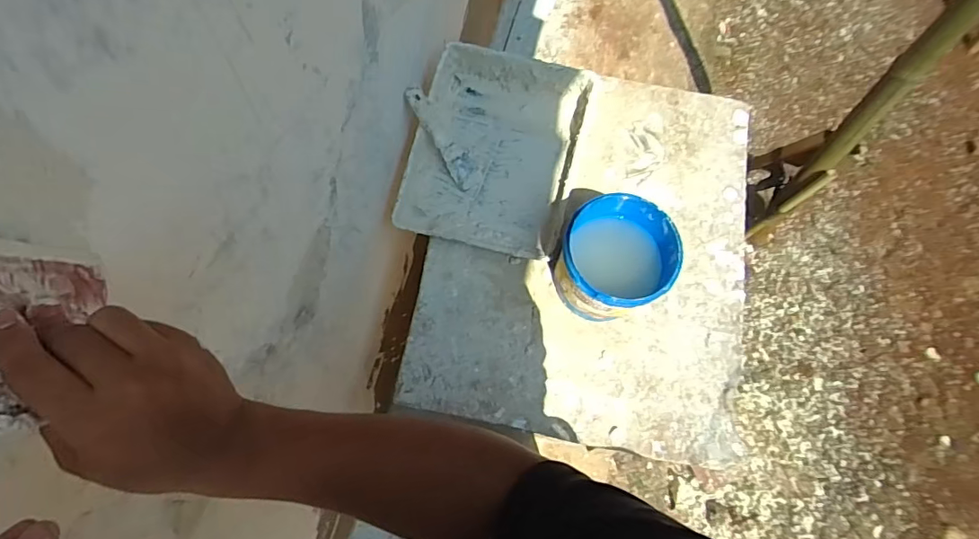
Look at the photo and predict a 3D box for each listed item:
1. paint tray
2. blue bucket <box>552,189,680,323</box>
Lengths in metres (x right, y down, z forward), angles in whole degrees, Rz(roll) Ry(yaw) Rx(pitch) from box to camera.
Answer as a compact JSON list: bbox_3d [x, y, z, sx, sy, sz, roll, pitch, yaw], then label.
[{"bbox_3d":[0.006,-0.207,0.896,0.280,0.081,0.356,15,72,5],"label":"paint tray"},{"bbox_3d":[0.189,-0.008,0.786,0.159,0.177,0.159,0,72,0],"label":"blue bucket"}]

